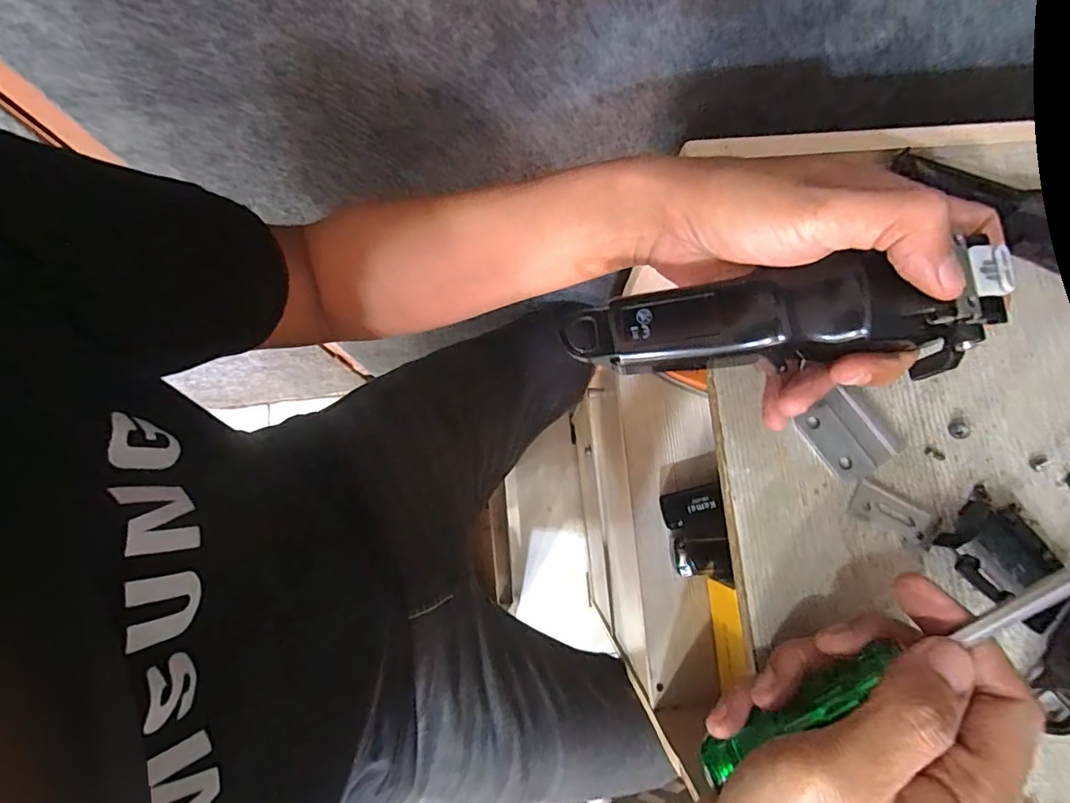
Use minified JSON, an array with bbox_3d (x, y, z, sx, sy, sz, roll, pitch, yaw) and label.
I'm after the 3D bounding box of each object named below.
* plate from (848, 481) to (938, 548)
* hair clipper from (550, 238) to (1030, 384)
[{"bbox_3d":[0.172,0.054,0.241,0.037,0.004,0.018,27,80,4],"label":"plate"},{"bbox_3d":[0.098,-0.033,0.219,0.168,0.034,0.040,-3,79,15],"label":"hair clipper"}]

